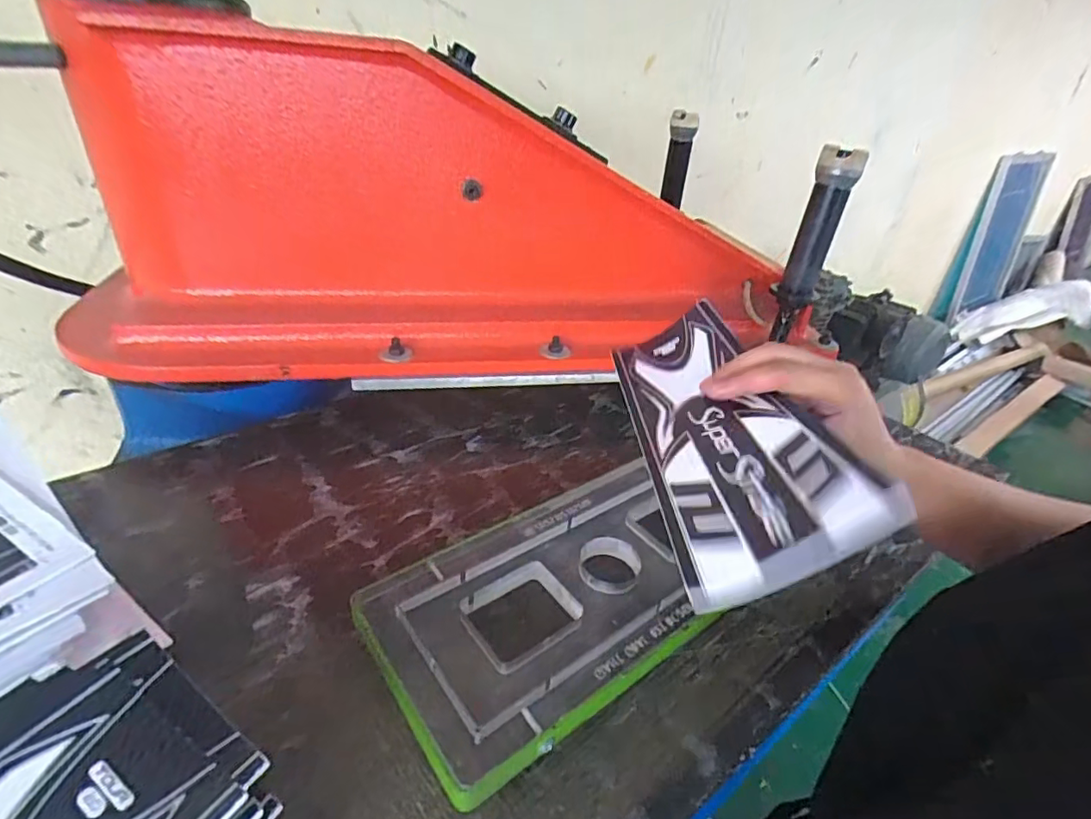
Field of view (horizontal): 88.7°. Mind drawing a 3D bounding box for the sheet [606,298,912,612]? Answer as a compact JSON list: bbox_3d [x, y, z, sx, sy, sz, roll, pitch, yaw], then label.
[{"bbox_3d":[0.095,0.003,0.327,0.086,0.021,0.255,-26,22,11],"label":"sheet"}]

